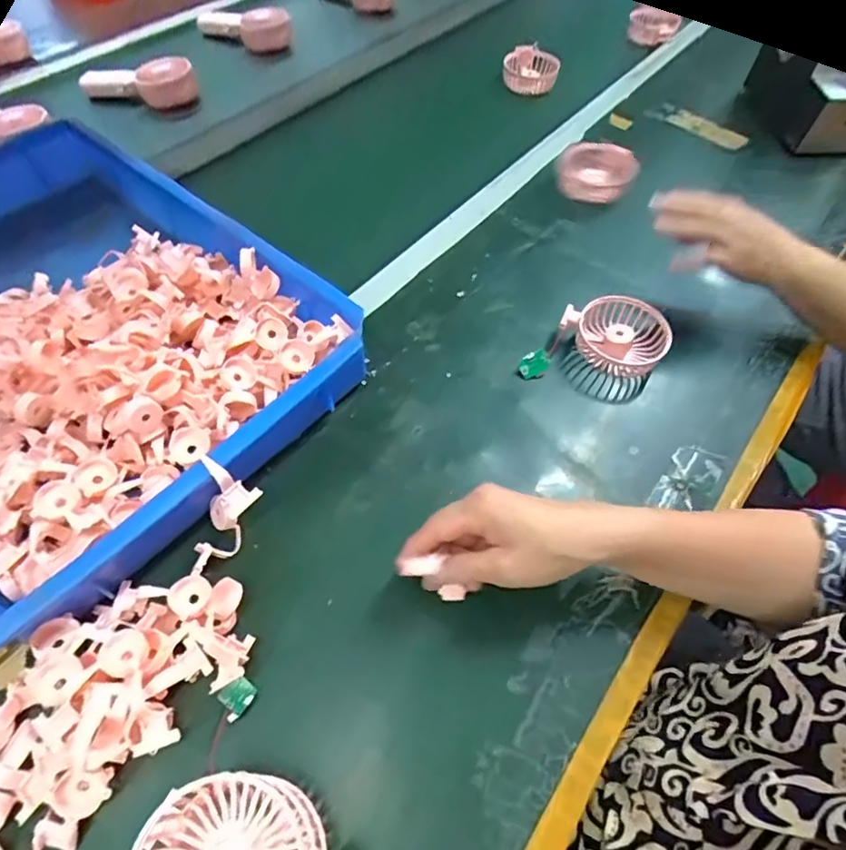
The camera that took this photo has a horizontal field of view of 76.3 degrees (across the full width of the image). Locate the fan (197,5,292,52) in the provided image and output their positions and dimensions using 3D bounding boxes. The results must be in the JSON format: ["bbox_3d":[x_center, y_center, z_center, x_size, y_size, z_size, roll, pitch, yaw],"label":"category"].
[{"bbox_3d":[-0.307,-0.695,0.936,0.185,0.057,0.040,23,59,15],"label":"fan"}]

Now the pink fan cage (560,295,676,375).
[{"bbox_3d":[0.196,-0.093,0.550,0.101,0.041,0.081,24,59,15],"label":"pink fan cage"}]

